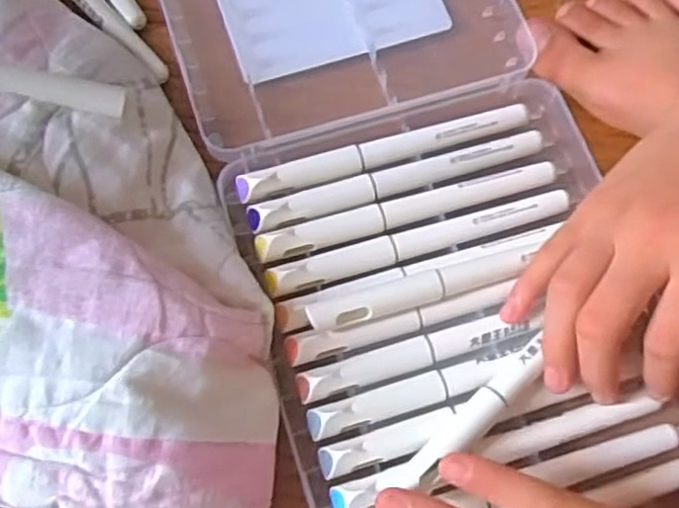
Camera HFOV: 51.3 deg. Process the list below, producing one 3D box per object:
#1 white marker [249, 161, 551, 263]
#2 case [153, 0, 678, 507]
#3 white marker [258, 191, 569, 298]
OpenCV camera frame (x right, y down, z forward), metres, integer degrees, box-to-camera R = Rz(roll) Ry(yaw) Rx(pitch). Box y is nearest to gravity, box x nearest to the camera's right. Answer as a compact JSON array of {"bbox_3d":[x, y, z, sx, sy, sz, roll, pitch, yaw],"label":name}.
[{"bbox_3d":[0.030,-0.019,0.301,0.129,0.011,0.012,-15,74,-11],"label":"white marker"},{"bbox_3d":[0.021,-0.061,0.316,0.173,0.038,0.426,-14,70,-2],"label":"case"},{"bbox_3d":[0.034,-0.007,0.291,0.130,0.017,0.012,-17,71,-5],"label":"white marker"}]

